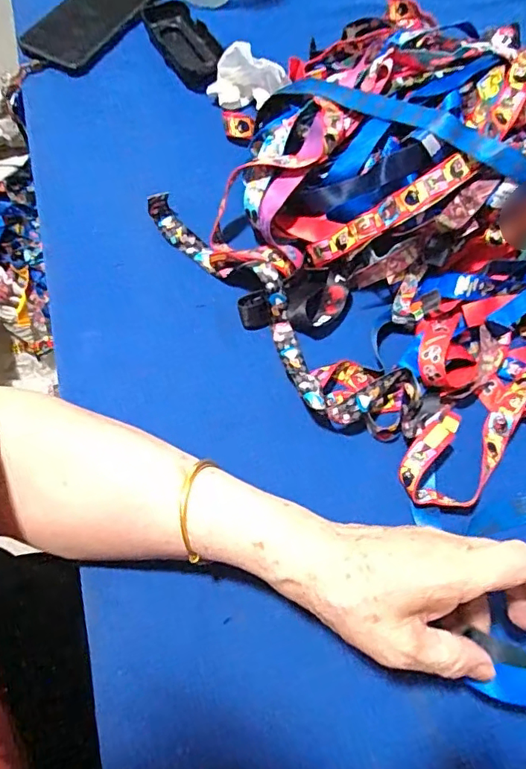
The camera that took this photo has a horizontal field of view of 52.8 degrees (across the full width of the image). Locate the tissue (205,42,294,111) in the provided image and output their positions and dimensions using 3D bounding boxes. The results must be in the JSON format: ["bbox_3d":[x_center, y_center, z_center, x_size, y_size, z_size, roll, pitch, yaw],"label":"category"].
[{"bbox_3d":[-0.015,-0.303,0.526,0.077,0.057,0.029,11,67,1],"label":"tissue"}]

